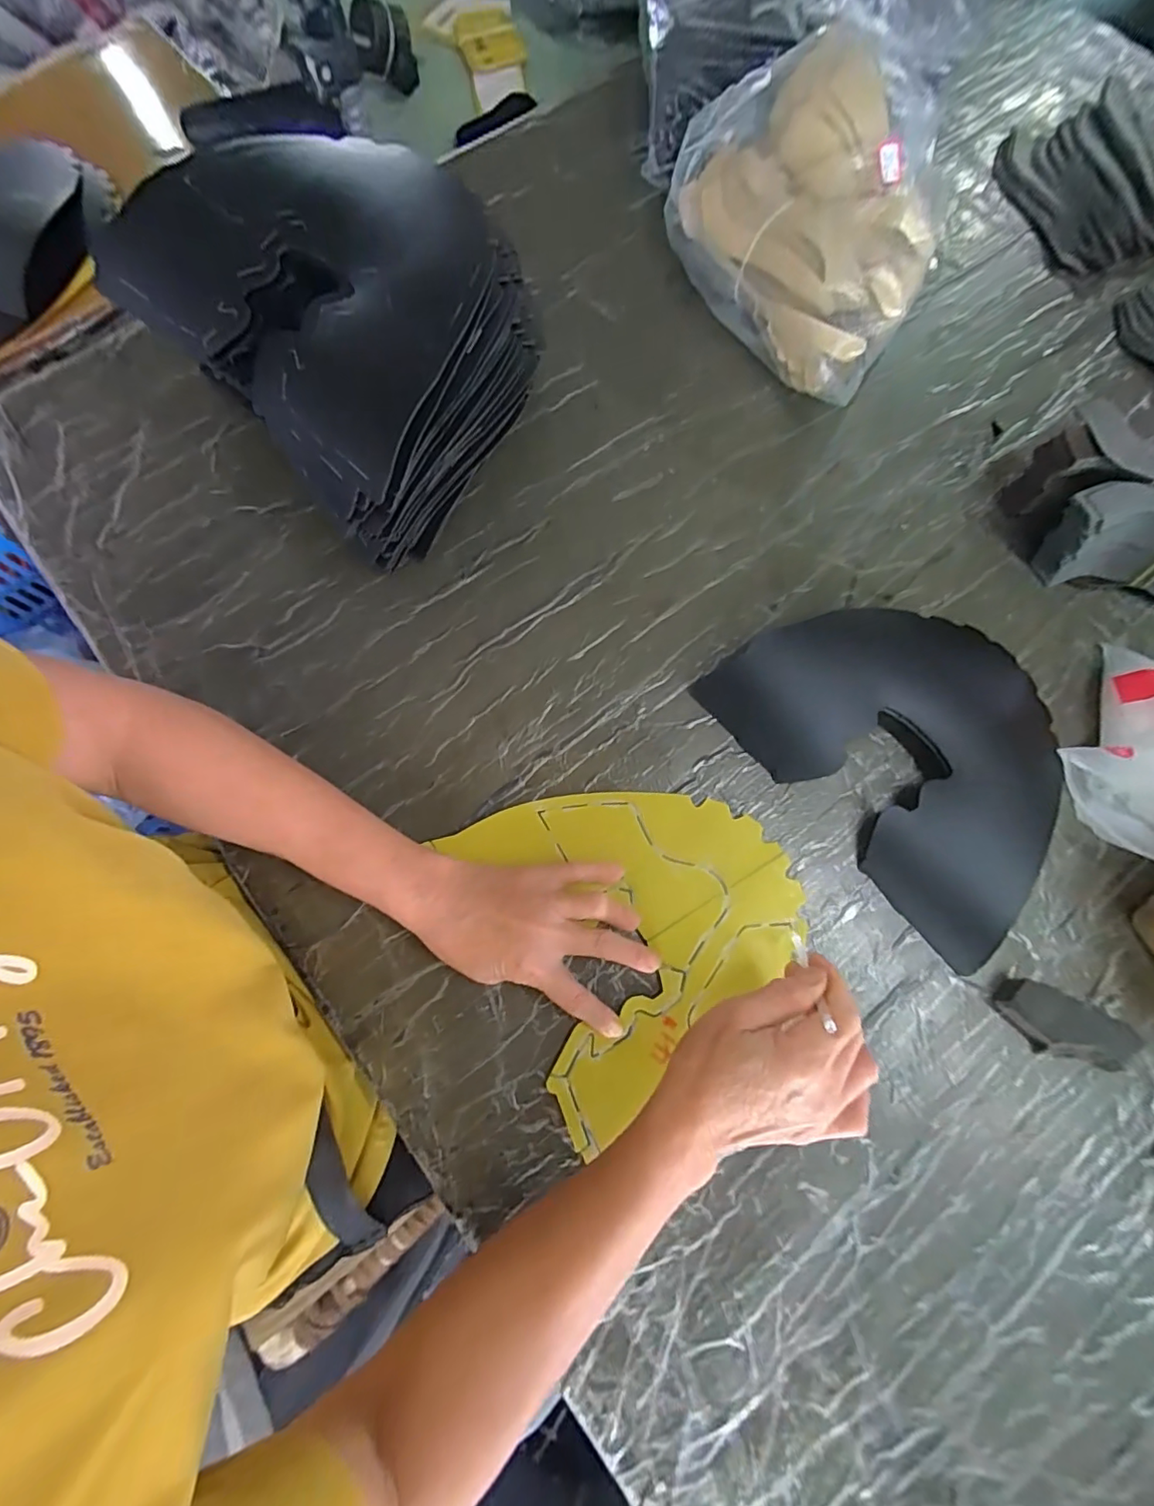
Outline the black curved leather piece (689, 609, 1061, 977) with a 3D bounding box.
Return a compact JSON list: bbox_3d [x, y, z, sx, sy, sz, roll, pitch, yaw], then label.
[{"bbox_3d":[0.254,-0.016,0.410,0.202,0.023,0.262,-39,79,-9],"label":"black curved leather piece"}]

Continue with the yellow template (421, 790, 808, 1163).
[{"bbox_3d":[0.042,0.111,0.386,0.213,0.010,0.211,-28,77,-8],"label":"yellow template"}]

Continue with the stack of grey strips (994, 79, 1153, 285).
[{"bbox_3d":[0.502,-0.549,0.533,0.135,0.031,0.188,-17,76,-4],"label":"stack of grey strips"}]

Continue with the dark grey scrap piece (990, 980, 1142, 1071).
[{"bbox_3d":[0.325,0.184,0.363,0.081,0.018,0.038,27,77,7],"label":"dark grey scrap piece"}]

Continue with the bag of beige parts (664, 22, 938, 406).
[{"bbox_3d":[0.212,-0.459,0.469,0.184,0.123,0.266,-35,78,-8],"label":"bag of beige parts"}]

